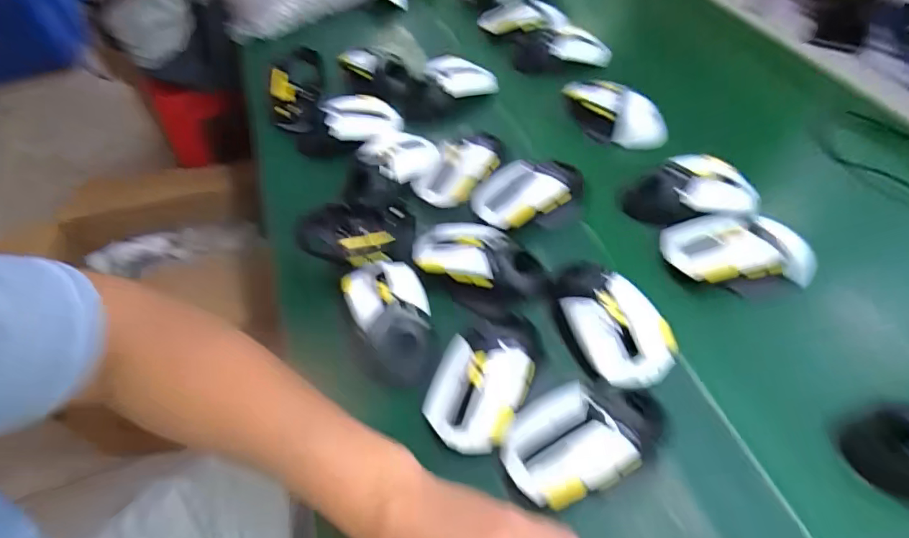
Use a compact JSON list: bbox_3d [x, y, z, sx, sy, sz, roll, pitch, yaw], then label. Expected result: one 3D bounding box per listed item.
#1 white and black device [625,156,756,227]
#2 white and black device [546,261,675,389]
[{"bbox_3d":[0.228,-0.076,0.489,0.116,0.035,0.067,-5,51,2],"label":"white and black device"},{"bbox_3d":[0.121,0.040,0.394,0.058,0.033,0.109,-20,52,-10],"label":"white and black device"}]

